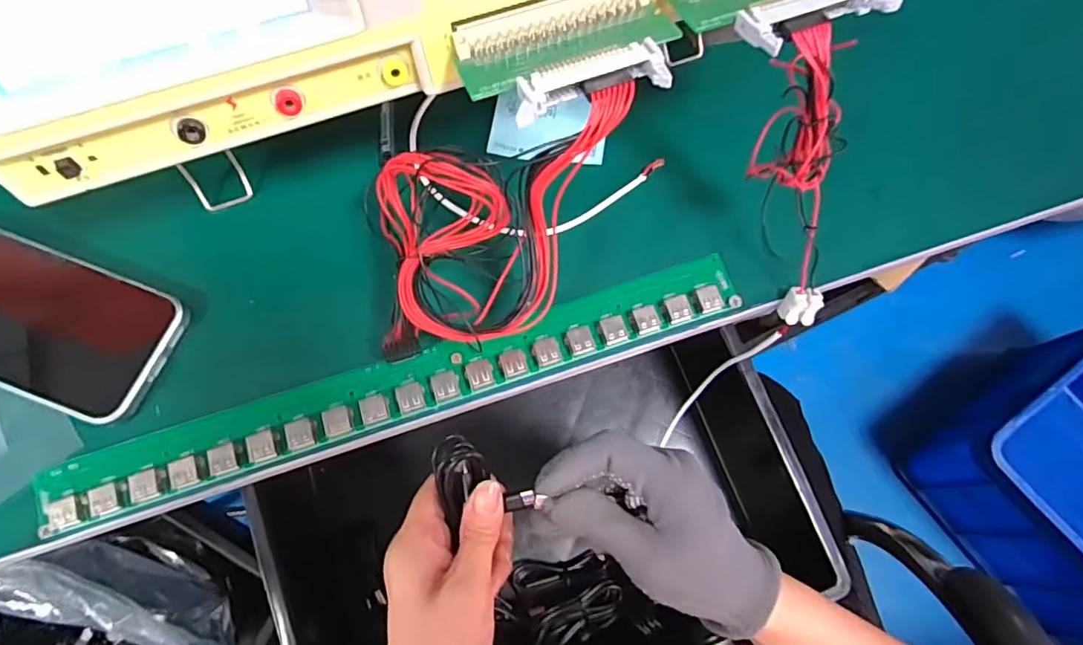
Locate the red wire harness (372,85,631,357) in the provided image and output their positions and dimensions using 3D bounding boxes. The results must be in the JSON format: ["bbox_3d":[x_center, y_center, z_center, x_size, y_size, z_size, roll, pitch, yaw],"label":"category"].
[{"bbox_3d":[-0.029,-0.041,0.266,0.120,0.103,0.089,4,73,0],"label":"red wire harness"}]

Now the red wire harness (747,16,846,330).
[{"bbox_3d":[0.136,-0.068,0.294,0.034,0.160,0.028,-23,34,-8],"label":"red wire harness"}]

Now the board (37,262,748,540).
[{"bbox_3d":[-0.070,0.034,0.309,0.386,0.012,0.036,-18,74,-6],"label":"board"}]

